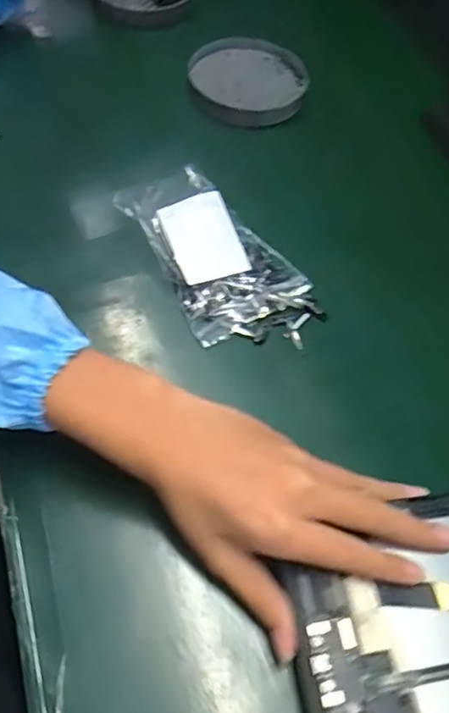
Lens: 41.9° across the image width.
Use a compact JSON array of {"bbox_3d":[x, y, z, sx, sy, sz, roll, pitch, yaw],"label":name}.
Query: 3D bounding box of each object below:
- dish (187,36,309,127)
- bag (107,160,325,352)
[{"bbox_3d":[0.025,-0.274,0.581,0.114,0.017,0.123,5,56,-8],"label":"dish"},{"bbox_3d":[-0.004,-0.076,0.441,0.092,0.020,0.160,-27,79,-17],"label":"bag"}]

